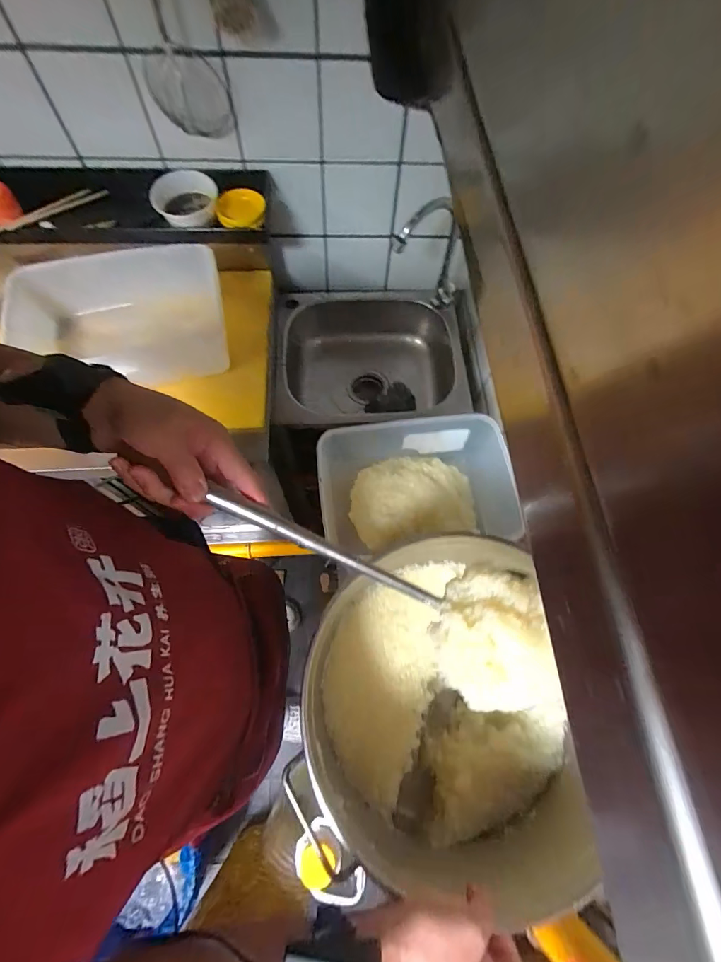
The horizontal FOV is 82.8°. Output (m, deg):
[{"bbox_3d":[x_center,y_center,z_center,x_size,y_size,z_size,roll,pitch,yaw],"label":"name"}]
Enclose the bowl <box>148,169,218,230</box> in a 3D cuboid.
[{"bbox_3d":[-0.330,-0.525,0.766,0.119,0.040,0.121,-14,69,-8],"label":"bowl"}]

